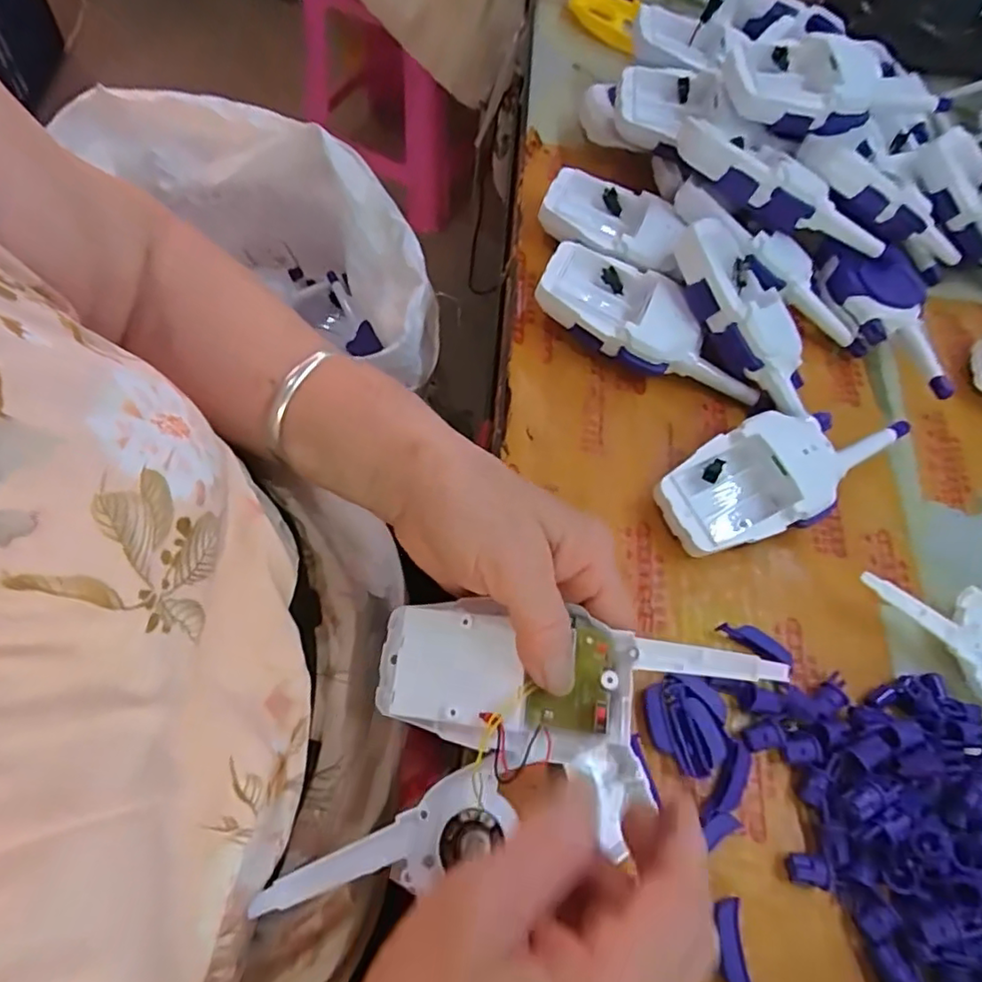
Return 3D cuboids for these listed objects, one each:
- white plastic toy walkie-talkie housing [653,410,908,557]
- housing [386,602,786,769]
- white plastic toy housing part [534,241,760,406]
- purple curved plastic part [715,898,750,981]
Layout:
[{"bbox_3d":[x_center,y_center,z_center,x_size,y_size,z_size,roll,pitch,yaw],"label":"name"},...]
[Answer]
[{"bbox_3d":[0.170,-0.012,0.352,0.157,0.033,0.064,-25,71,-17],"label":"white plastic toy walkie-talkie housing"},{"bbox_3d":[0.030,0.082,0.254,0.161,0.022,0.060,1,64,8],"label":"housing"},{"bbox_3d":[0.105,-0.104,0.389,0.154,0.038,0.063,26,64,6],"label":"white plastic toy housing part"},{"bbox_3d":[0.105,0.203,0.260,0.013,0.008,0.043,-1,66,-7],"label":"purple curved plastic part"}]

